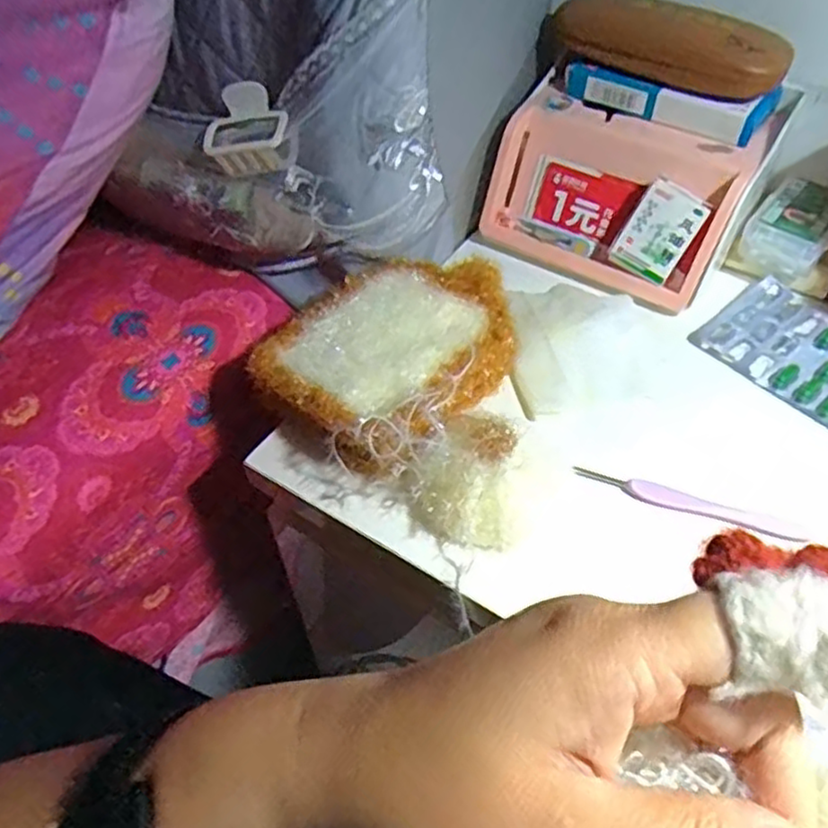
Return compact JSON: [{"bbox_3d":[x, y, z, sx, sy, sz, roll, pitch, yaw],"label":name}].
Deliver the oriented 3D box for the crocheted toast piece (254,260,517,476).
[{"bbox_3d":[-0.012,-0.038,0.420,0.123,0.040,0.152,32,58,25],"label":"crocheted toast piece"}]

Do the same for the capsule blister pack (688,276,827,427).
[{"bbox_3d":[0.251,-0.039,0.443,0.080,0.008,0.118,-33,57,-24],"label":"capsule blister pack"}]

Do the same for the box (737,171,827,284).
[{"bbox_3d":[0.265,-0.130,0.484,0.050,0.032,0.078,30,57,24],"label":"box"}]

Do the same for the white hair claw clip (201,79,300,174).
[{"bbox_3d":[-0.094,-0.166,0.411,0.050,0.037,0.049,-13,92,17],"label":"white hair claw clip"}]

